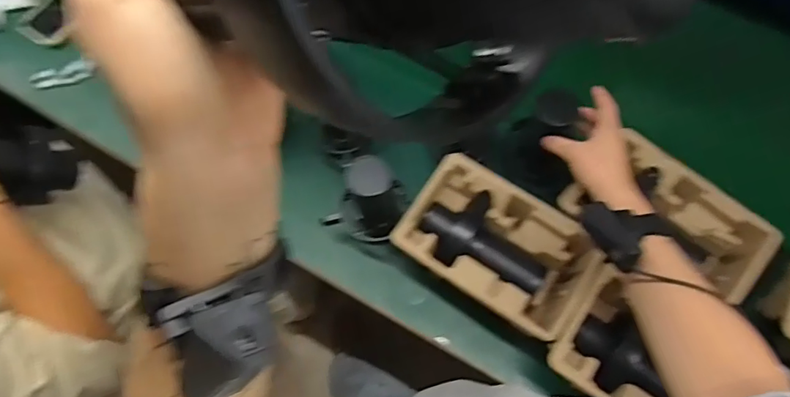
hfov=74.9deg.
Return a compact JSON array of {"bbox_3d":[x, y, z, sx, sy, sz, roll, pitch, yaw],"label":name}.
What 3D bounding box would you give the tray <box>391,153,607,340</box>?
[{"bbox_3d":[0.130,0.065,0.676,0.230,0.091,0.152,32,74,13],"label":"tray"}]

